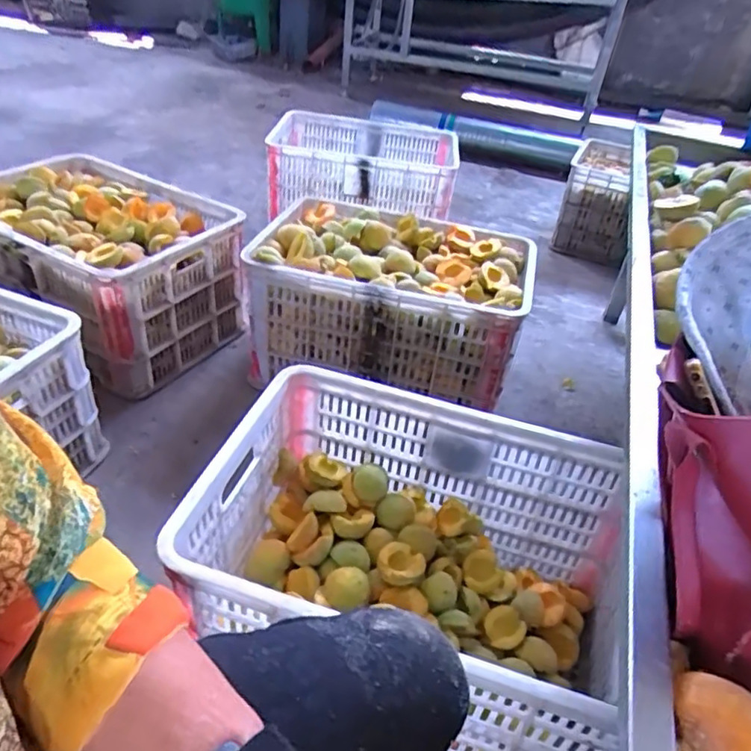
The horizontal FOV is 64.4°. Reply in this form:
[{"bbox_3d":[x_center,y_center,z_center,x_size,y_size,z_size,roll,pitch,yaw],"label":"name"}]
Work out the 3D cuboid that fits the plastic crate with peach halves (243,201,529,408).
[{"bbox_3d":[0.023,-0.164,1.206,0.519,0.220,0.345,12,38,6],"label":"plastic crate with peach halves"}]

